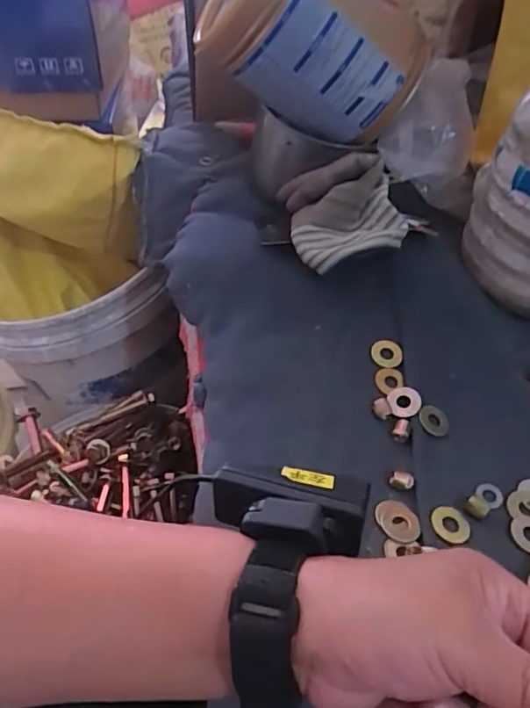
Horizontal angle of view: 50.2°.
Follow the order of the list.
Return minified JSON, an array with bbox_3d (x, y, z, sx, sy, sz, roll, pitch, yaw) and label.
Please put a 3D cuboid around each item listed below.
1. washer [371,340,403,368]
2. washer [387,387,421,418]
[{"bbox_3d":[0.095,0.000,0.441,0.026,0.004,0.023,8,66,-10],"label":"washer"},{"bbox_3d":[0.101,0.034,0.412,0.024,0.005,0.027,-14,52,-1],"label":"washer"}]

